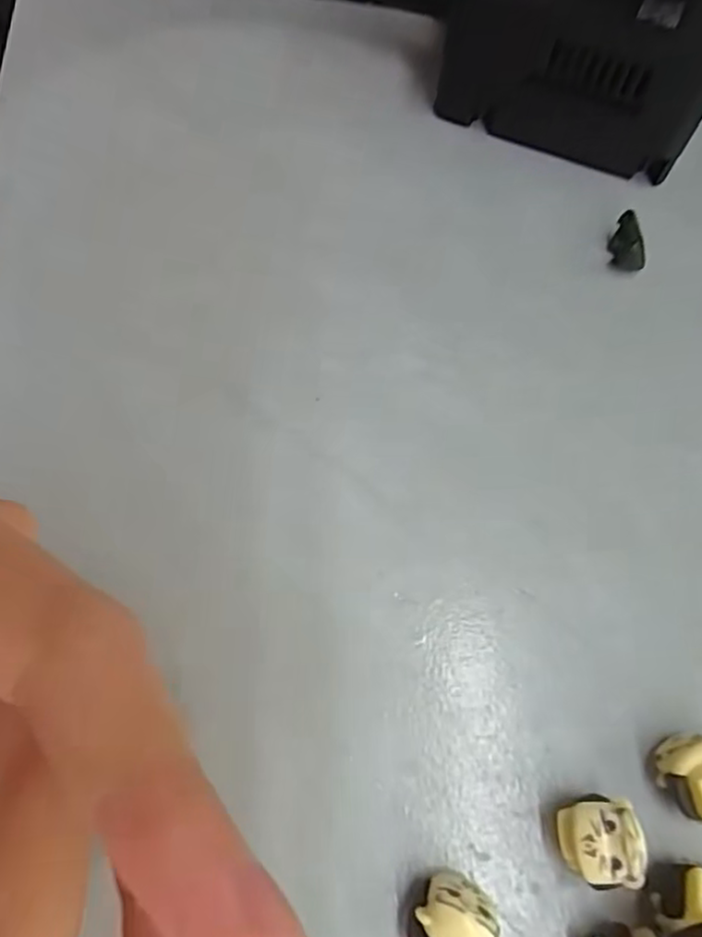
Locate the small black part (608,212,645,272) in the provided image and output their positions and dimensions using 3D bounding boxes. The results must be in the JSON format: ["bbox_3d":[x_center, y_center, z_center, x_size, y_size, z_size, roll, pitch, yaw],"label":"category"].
[{"bbox_3d":[0.081,-0.066,0.192,0.009,0.011,0.013,15,67,4],"label":"small black part"}]

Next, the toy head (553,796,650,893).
[{"bbox_3d":[0.049,0.073,0.130,0.016,0.012,0.016,-10,69,27],"label":"toy head"}]

